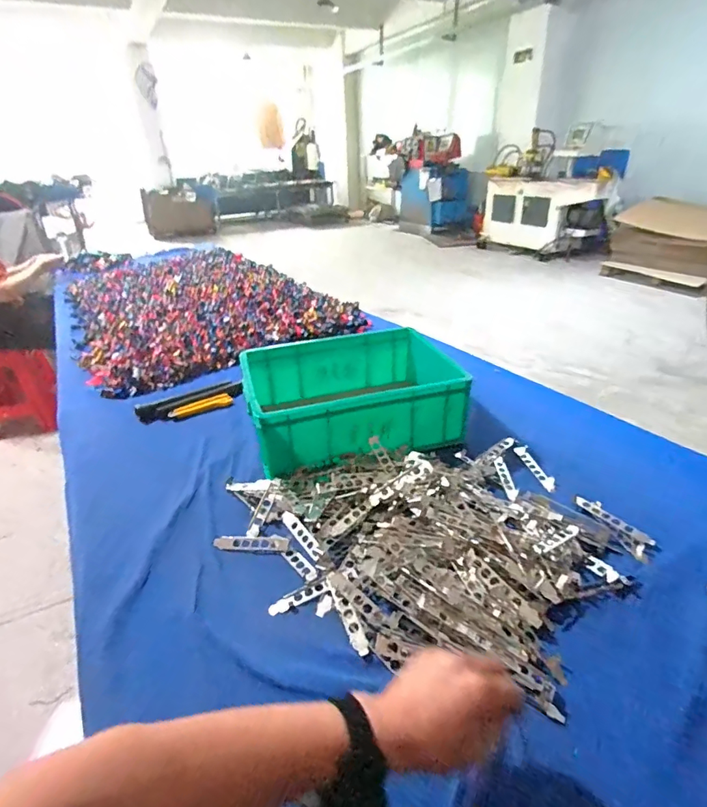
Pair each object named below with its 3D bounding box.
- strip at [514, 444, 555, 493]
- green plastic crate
[{"bbox_3d":[0.330,0.116,0.843,0.025,0.018,0.114,-7,29,-9],"label":"strip"},{"bbox_3d":[-0.012,-0.019,0.969,0.412,0.135,0.332,-13,31,-19],"label":"green plastic crate"}]

